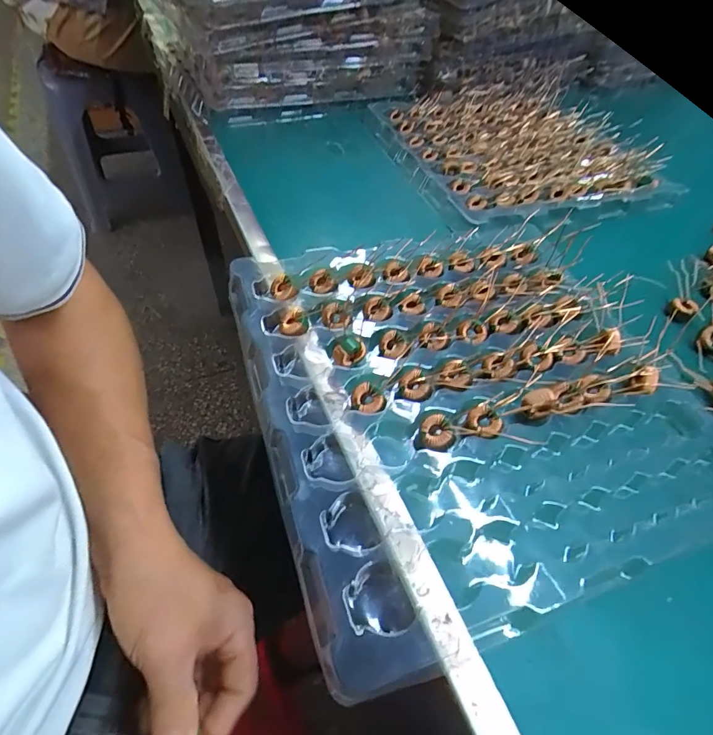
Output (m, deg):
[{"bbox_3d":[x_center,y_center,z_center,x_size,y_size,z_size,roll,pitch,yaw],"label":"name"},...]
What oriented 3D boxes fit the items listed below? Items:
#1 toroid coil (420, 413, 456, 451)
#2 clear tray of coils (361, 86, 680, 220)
[{"bbox_3d":[0.049,0.040,0.260,0.017,0.007,0.024,-34,55,5],"label":"toroid coil"},{"bbox_3d":[0.198,-0.287,0.539,0.287,0.024,0.318,-10,54,-13],"label":"clear tray of coils"}]

